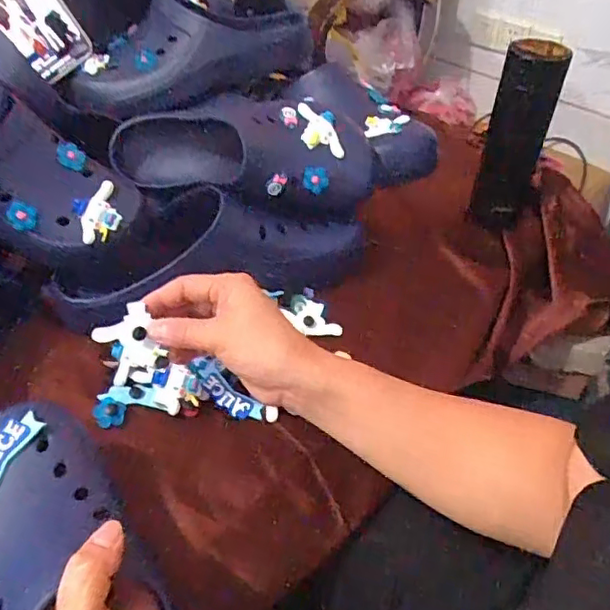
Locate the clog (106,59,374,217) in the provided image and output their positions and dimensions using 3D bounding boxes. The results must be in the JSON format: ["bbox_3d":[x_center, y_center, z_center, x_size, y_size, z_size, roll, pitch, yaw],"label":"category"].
[{"bbox_3d":[-0.056,-0.156,0.570,0.261,0.083,0.125,-4,43,-8],"label":"clog"}]

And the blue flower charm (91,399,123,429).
[{"bbox_3d":[-0.161,0.088,0.476,0.026,0.006,0.021,16,44,13],"label":"blue flower charm"}]

